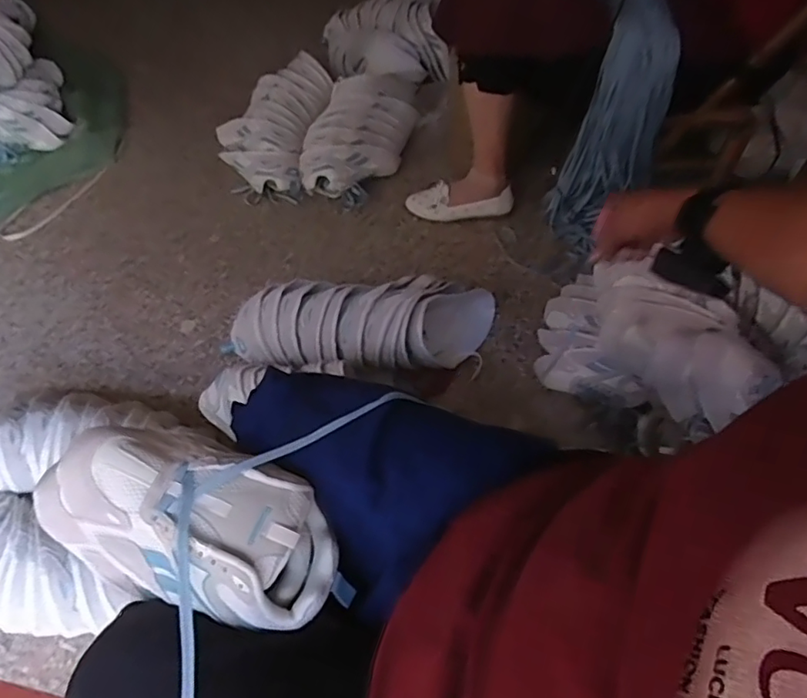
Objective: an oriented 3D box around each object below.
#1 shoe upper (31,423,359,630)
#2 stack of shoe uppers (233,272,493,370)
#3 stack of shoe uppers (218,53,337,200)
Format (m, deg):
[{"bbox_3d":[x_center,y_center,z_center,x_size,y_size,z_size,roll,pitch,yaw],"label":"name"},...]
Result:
[{"bbox_3d":[-0.166,0.134,0.438,0.239,0.070,0.114,16,58,8],"label":"shoe upper"},{"bbox_3d":[-0.066,-0.047,1.016,0.491,0.111,0.158,-6,56,-2],"label":"stack of shoe uppers"},{"bbox_3d":[-0.339,-0.593,1.417,0.252,0.129,0.392,9,56,8],"label":"stack of shoe uppers"}]

